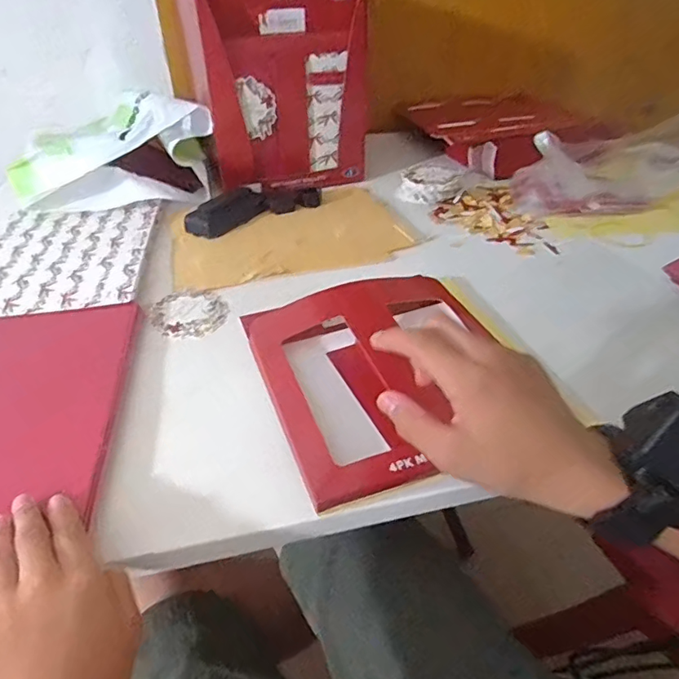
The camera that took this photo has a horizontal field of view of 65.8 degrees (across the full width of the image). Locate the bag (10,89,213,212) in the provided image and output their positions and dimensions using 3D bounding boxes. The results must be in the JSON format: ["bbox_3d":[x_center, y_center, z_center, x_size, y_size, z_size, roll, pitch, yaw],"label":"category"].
[{"bbox_3d":[-0.286,-0.249,0.697,0.230,0.110,0.201,-10,37,-10],"label":"bag"}]

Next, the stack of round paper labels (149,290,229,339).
[{"bbox_3d":[-0.145,-0.026,0.508,0.072,0.006,0.071,-4,37,-3],"label":"stack of round paper labels"}]

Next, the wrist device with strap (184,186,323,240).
[{"bbox_3d":[-0.102,-0.172,0.652,0.183,0.037,0.047,-29,44,-31],"label":"wrist device with strap"}]

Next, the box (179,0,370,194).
[{"bbox_3d":[-0.074,-0.324,0.680,0.215,0.251,0.091,-14,38,-16],"label":"box"}]

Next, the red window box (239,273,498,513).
[{"bbox_3d":[0.037,0.016,0.426,0.191,0.027,0.226,-14,38,-15],"label":"red window box"}]

